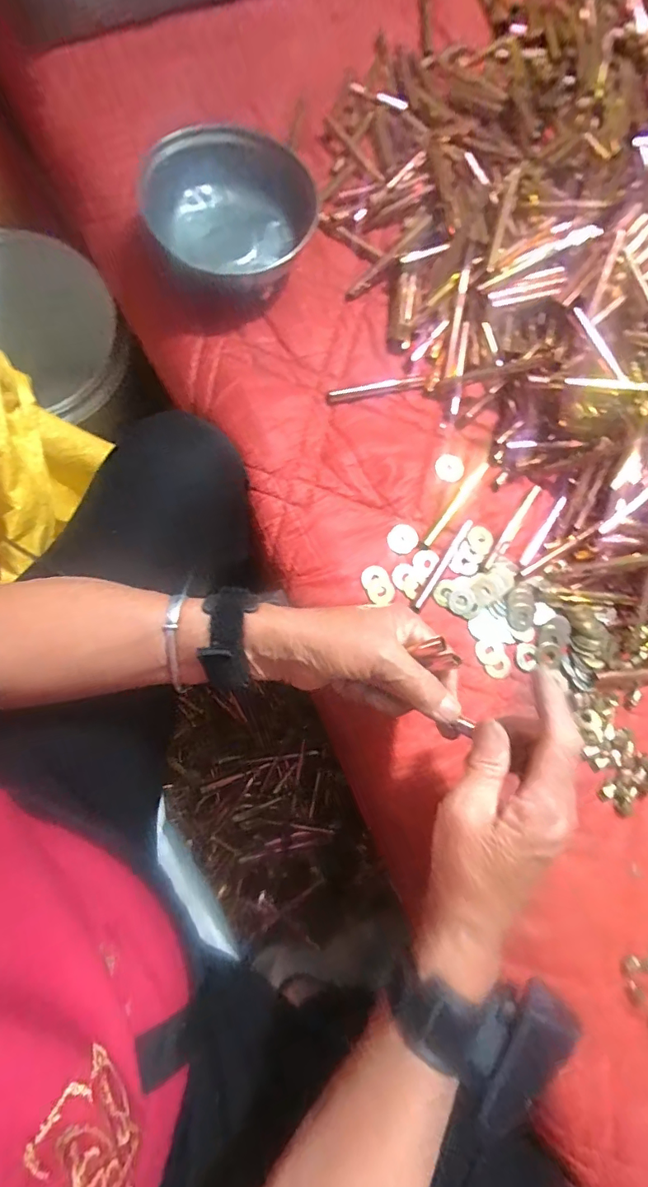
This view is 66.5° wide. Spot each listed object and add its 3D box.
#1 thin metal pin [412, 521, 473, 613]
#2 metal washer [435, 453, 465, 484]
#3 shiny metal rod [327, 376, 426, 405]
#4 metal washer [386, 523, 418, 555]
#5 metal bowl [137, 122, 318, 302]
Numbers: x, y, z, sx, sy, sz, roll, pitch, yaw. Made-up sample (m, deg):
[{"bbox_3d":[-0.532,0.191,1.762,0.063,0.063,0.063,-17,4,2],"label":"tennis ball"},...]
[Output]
[{"bbox_3d":[0.098,-0.024,0.406,0.008,0.004,0.091,33,78,2],"label":"thin metal pin"},{"bbox_3d":[0.110,-0.109,0.431,0.027,0.004,0.026,-15,80,-14],"label":"metal washer"},{"bbox_3d":[0.046,-0.182,0.439,0.088,0.009,0.015,-14,80,-8],"label":"shiny metal rod"},{"bbox_3d":[0.066,-0.046,0.414,0.027,0.005,0.024,-27,82,-10],"label":"metal washer"},{"bbox_3d":[-0.078,-0.319,0.423,0.137,0.061,0.154,-28,83,-12],"label":"metal bowl"}]

